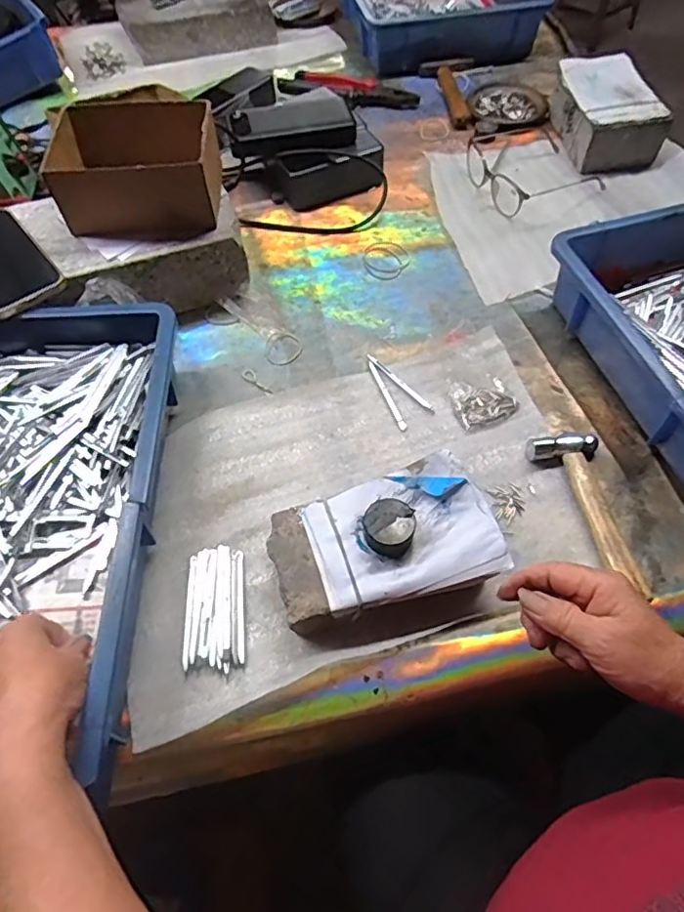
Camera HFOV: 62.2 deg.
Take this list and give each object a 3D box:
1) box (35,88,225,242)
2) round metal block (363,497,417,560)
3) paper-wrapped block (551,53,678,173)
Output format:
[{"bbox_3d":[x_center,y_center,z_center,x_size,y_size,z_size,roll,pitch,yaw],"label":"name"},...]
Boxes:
[{"bbox_3d":[-0.205,-0.289,0.574,0.162,0.073,0.134,-11,58,-5],"label":"box"},{"bbox_3d":[0.036,0.053,0.430,0.038,0.025,0.038,-1,57,1],"label":"round metal block"},{"bbox_3d":[0.355,-0.462,0.762,0.102,0.070,0.149,-6,57,-2],"label":"paper-wrapped block"}]

